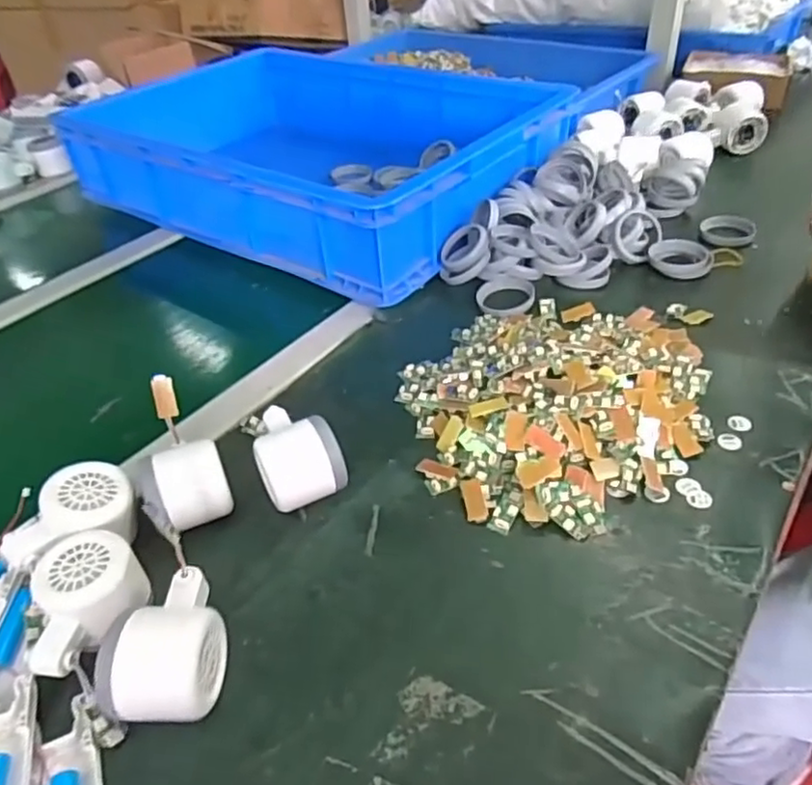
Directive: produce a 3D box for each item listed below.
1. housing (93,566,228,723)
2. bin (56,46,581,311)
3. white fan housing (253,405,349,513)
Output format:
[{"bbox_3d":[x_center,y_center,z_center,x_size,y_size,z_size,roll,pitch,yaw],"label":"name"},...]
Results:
[{"bbox_3d":[-0.135,0.148,0.375,0.052,0.061,0.083,0,40,5],"label":"housing"},{"bbox_3d":[-0.122,-0.334,0.885,0.590,0.114,0.411,24,48,30],"label":"bin"},{"bbox_3d":[-0.083,0.048,0.491,0.060,0.055,0.073,-18,42,-16],"label":"white fan housing"}]

